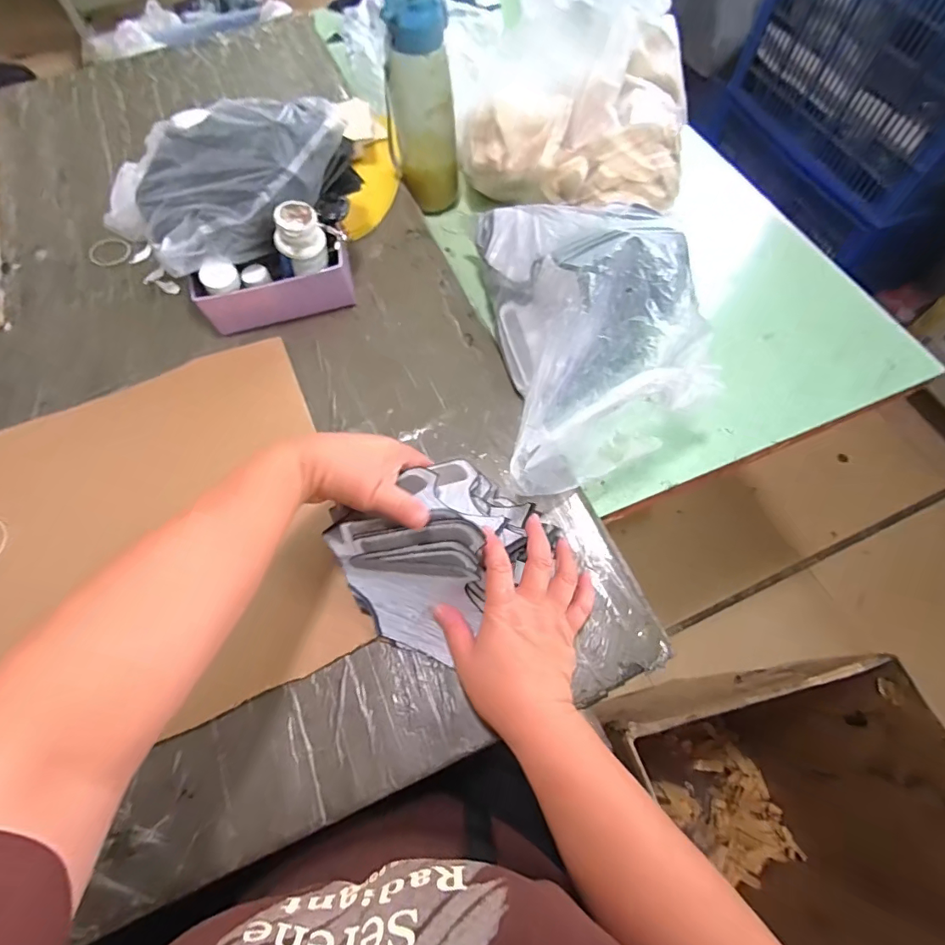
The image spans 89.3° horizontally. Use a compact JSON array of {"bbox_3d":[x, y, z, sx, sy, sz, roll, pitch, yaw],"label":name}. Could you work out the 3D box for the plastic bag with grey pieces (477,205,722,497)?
[{"bbox_3d":[0.121,-0.146,0.499,0.193,0.134,0.354,-4,65,0],"label":"plastic bag with grey pieces"}]

